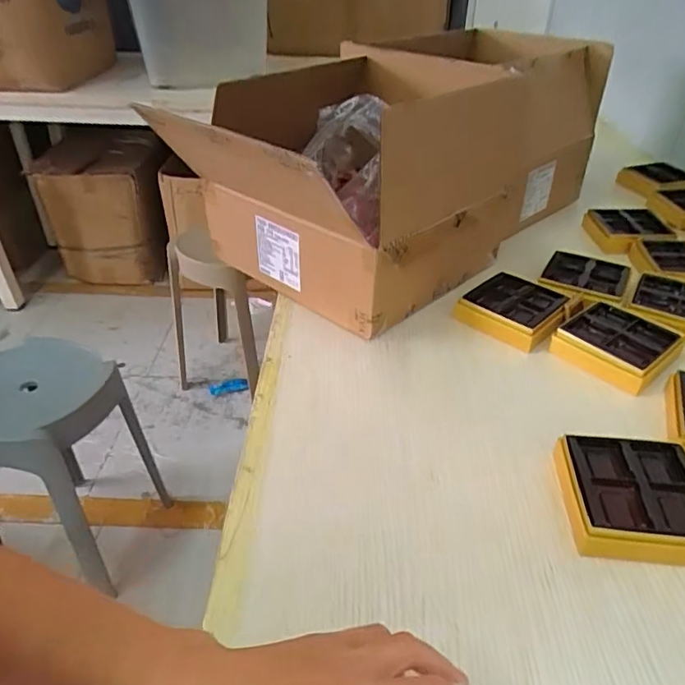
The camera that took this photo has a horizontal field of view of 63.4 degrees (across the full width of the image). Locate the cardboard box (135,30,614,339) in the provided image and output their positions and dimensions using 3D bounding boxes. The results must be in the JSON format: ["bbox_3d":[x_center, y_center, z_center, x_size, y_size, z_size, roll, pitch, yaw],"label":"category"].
[{"bbox_3d":[0.079,-0.249,0.734,0.294,0.213,0.577,25,44,31],"label":"cardboard box"}]

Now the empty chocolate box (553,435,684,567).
[{"bbox_3d":[0.218,0.116,0.421,0.099,0.027,0.096,2,36,5],"label":"empty chocolate box"}]

